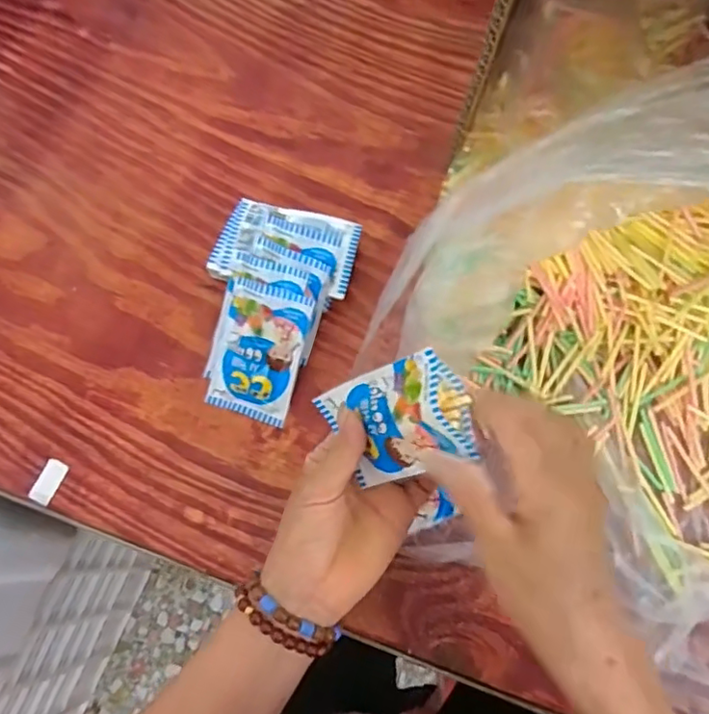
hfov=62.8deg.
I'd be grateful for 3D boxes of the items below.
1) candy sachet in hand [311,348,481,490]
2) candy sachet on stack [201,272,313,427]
[{"bbox_3d":[0.022,0.037,0.331,0.020,0.100,0.062,-21,83,-40],"label":"candy sachet in hand"},{"bbox_3d":[-0.074,-0.003,0.447,0.065,0.013,0.102,16,103,5],"label":"candy sachet on stack"}]

